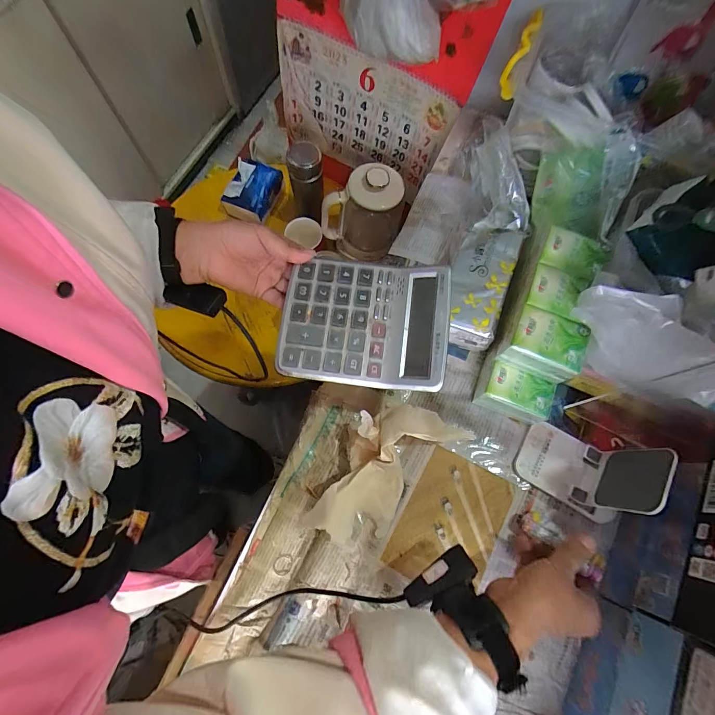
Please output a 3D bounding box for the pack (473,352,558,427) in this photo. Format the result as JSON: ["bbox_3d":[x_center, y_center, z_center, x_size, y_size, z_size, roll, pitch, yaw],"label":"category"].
[{"bbox_3d":[0.181,0.042,0.429,0.081,0.054,0.046,23,75,6],"label":"pack"}]

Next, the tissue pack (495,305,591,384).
[{"bbox_3d":[0.199,-0.014,0.387,0.070,0.043,0.056,22,75,6],"label":"tissue pack"}]

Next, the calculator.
[{"bbox_3d":[0.006,-0.037,0.367,0.164,0.021,0.129,7,74,2],"label":"calculator"}]

